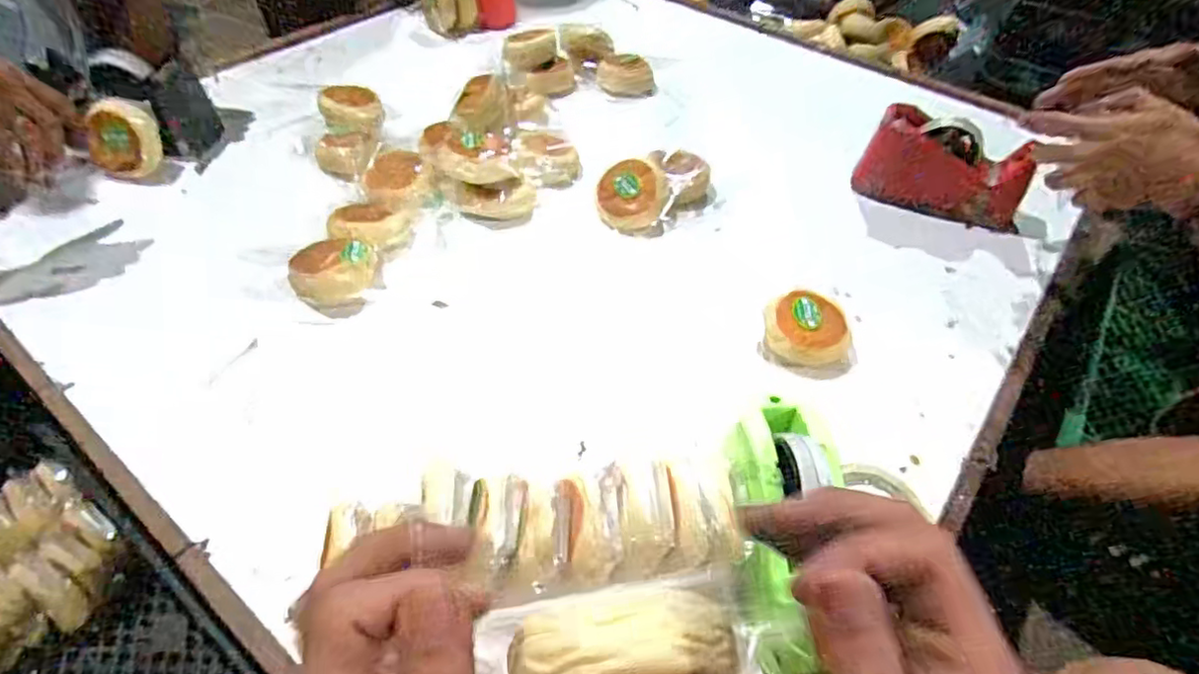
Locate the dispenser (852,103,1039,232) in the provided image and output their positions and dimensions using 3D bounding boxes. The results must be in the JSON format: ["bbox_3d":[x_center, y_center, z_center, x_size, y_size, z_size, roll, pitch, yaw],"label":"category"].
[{"bbox_3d":[0.452,-0.217,0.814,0.207,0.108,0.069,22,51,14],"label":"dispenser"}]

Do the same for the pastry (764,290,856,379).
[{"bbox_3d":[0.222,-0.001,0.665,0.090,0.047,0.100,-29,57,-26],"label":"pastry"}]

